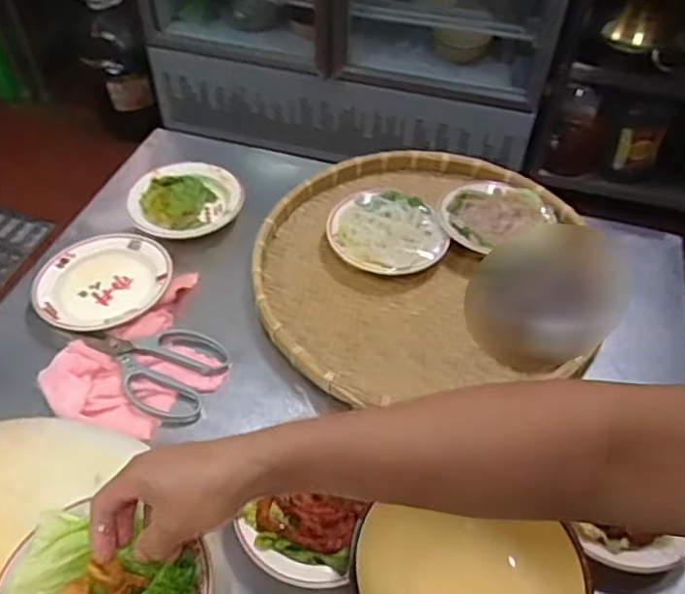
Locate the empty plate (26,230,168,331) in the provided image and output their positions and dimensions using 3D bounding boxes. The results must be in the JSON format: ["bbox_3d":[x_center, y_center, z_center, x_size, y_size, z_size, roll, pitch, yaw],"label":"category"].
[{"bbox_3d":[-0.272,-0.015,0.727,0.148,0.027,0.139,1,48,-1],"label":"empty plate"}]

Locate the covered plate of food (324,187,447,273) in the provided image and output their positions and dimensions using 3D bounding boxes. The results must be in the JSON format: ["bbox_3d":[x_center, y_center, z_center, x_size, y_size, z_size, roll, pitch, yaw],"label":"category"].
[{"bbox_3d":[0.050,-0.079,0.798,0.137,0.039,0.142,1,48,-1],"label":"covered plate of food"}]

